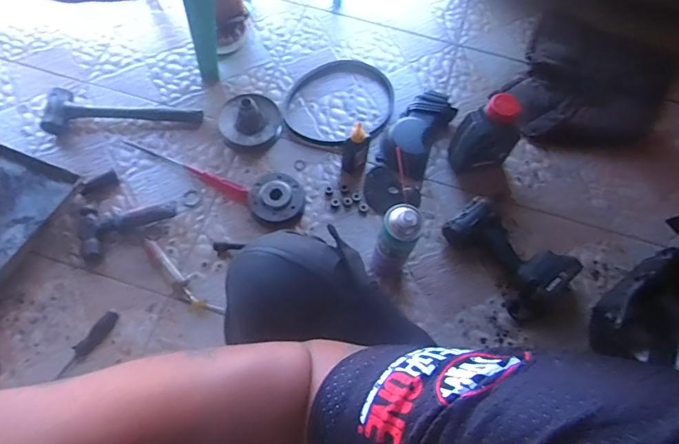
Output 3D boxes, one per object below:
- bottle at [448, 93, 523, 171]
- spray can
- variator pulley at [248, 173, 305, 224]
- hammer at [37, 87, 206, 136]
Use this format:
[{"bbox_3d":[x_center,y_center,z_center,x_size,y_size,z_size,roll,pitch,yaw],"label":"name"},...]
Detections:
[{"bbox_3d":[0.305,-0.169,0.951,0.135,0.193,0.073,5,67,0],"label":"bottle"},{"bbox_3d":[0.099,0.039,0.825,0.062,0.220,0.053,17,66,5],"label":"spray can"},{"bbox_3d":[-0.130,-0.047,0.955,0.106,0.040,0.103,1,67,-2],"label":"variator pulley"},{"bbox_3d":[-0.472,-0.243,1.026,0.332,0.049,0.095,-2,66,-3],"label":"hammer"}]

